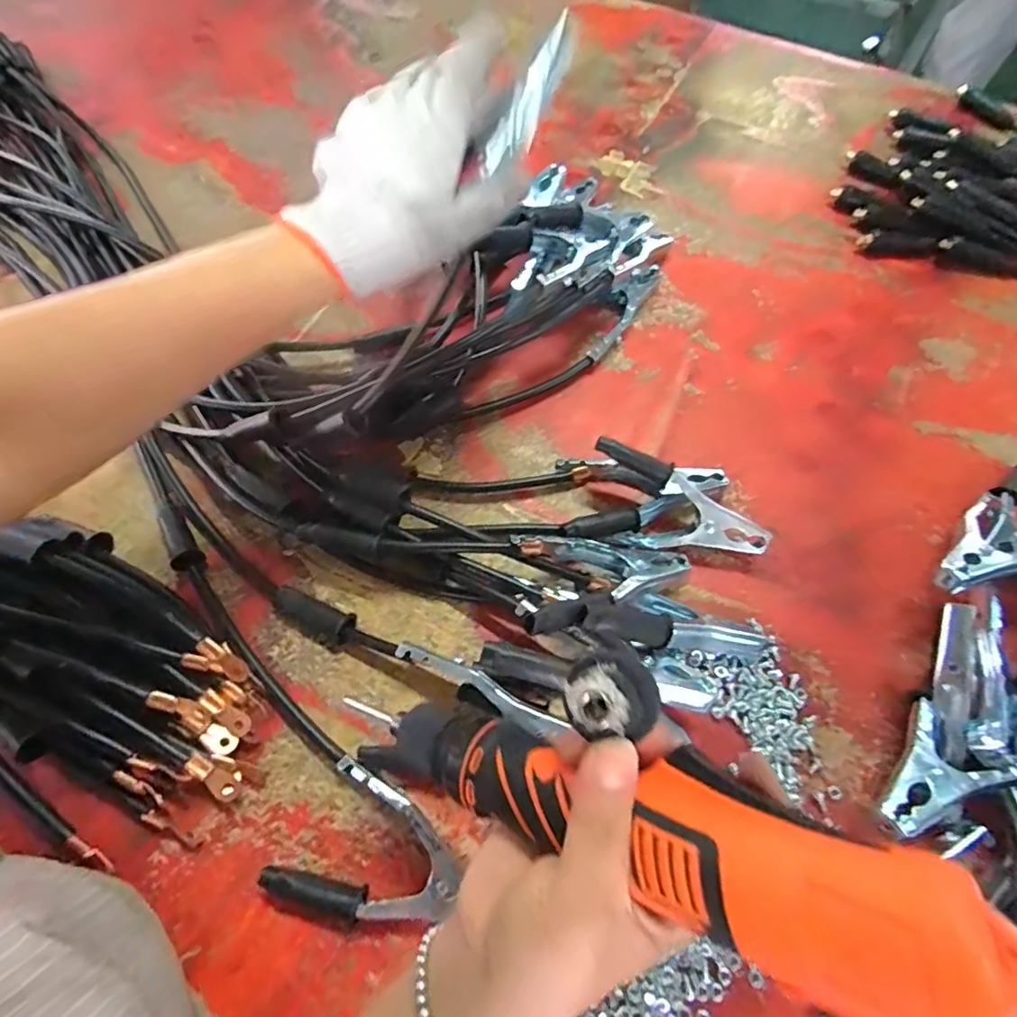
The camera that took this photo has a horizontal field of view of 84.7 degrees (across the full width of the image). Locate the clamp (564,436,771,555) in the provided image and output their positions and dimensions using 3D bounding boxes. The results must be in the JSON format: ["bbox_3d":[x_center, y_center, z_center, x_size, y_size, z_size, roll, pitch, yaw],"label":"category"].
[{"bbox_3d":[0.119,-0.005,0.429,0.145,0.054,0.072,3,62,0],"label":"clamp"}]

